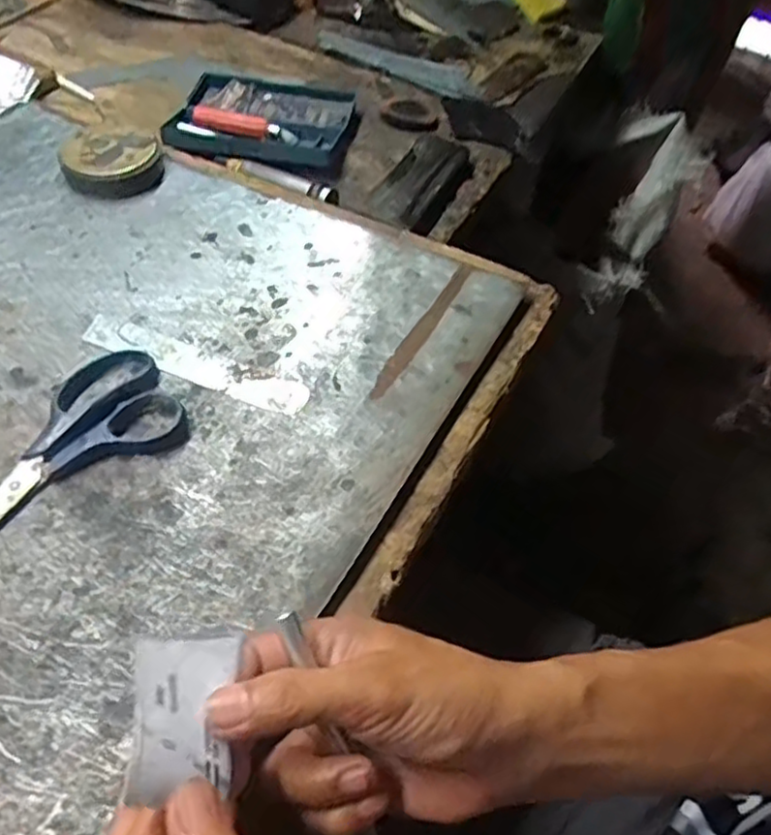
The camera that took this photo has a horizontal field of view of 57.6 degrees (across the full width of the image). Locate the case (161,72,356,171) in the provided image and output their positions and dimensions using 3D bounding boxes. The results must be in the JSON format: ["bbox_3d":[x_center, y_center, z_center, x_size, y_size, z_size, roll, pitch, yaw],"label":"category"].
[{"bbox_3d":[-0.114,-0.281,0.659,0.153,0.023,0.144,12,53,0],"label":"case"}]

